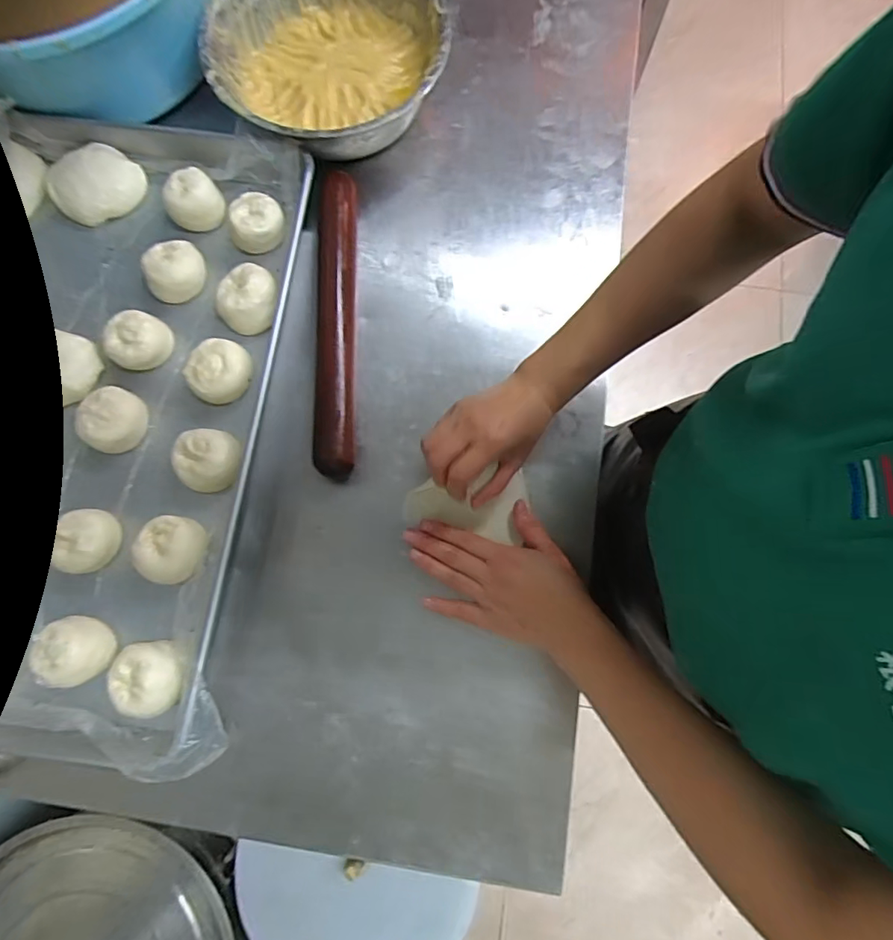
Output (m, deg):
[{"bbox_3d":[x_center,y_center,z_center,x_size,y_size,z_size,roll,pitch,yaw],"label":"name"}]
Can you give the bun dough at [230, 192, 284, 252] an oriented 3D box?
[{"bbox_3d":[-0.199,-0.261,0.530,0.052,0.027,0.050,0,77,0],"label":"bun dough"}]

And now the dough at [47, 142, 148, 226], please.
[{"bbox_3d":[-0.387,-0.317,0.557,0.095,0.038,0.070,-42,80,-8],"label":"dough"}]

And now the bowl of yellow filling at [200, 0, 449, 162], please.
[{"bbox_3d":[-0.128,-0.452,0.562,0.243,0.072,0.254,0,77,0],"label":"bowl of yellow filling"}]

